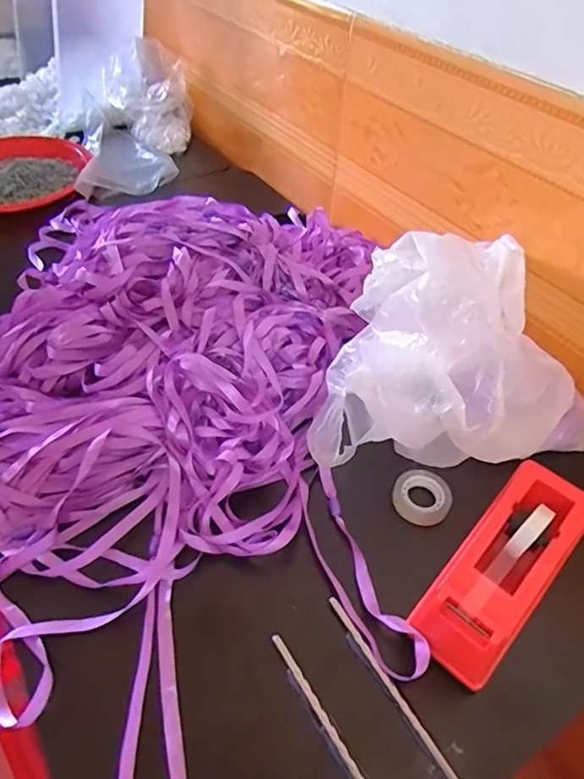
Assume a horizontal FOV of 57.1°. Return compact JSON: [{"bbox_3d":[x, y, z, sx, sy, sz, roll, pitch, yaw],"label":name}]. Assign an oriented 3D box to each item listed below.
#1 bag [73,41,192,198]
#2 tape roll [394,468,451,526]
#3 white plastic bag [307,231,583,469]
[{"bbox_3d":[-0.250,-0.416,0.839,0.150,0.110,0.297,4,47,1],"label":"bag"},{"bbox_3d":[0.111,0.091,0.456,0.047,0.019,0.042,20,49,15],"label":"tape roll"},{"bbox_3d":[0.140,-0.017,0.413,0.248,0.179,0.140,-13,49,-14],"label":"white plastic bag"}]

